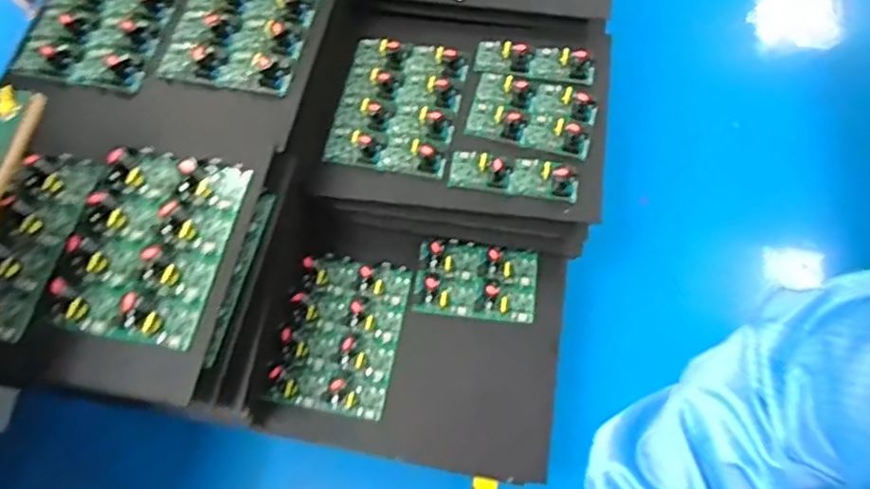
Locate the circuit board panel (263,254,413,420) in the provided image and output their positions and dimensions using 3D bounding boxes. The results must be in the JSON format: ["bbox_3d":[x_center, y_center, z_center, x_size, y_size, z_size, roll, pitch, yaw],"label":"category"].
[{"bbox_3d":[-0.168,0.158,1.169,0.201,0.057,0.295,9,66,7],"label":"circuit board panel"}]

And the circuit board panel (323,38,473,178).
[{"bbox_3d":[-0.070,-0.261,1.194,0.222,0.041,0.272,10,66,8],"label":"circuit board panel"}]

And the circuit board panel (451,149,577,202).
[{"bbox_3d":[0.138,-0.121,1.119,0.224,0.042,0.077,9,66,7],"label":"circuit board panel"}]

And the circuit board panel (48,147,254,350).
[{"bbox_3d":[-0.405,-0.012,0.914,0.197,0.043,0.281,10,66,8],"label":"circuit board panel"}]

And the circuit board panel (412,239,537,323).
[{"bbox_3d":[0.076,0.062,1.199,0.224,0.040,0.146,7,70,6],"label":"circuit board panel"}]

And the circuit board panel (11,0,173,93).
[{"bbox_3d":[-0.571,-0.390,1.101,0.208,0.029,0.278,8,66,7],"label":"circuit board panel"}]

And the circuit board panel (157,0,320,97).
[{"bbox_3d":[-0.326,-0.386,1.093,0.221,0.036,0.275,9,66,7],"label":"circuit board panel"}]

